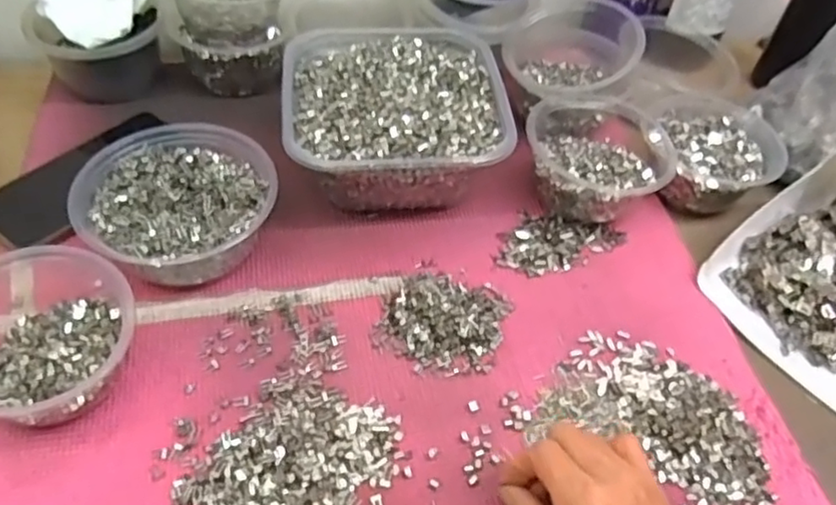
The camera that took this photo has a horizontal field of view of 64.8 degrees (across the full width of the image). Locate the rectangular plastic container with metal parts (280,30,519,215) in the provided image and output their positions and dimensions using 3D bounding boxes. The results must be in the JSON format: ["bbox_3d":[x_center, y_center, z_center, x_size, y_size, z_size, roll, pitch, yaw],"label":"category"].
[{"bbox_3d":[-0.020,-0.111,0.546,0.168,0.079,0.173,-2,49,-7],"label":"rectangular plastic container with metal parts"}]

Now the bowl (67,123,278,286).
[{"bbox_3d":[-0.175,-0.032,0.485,0.126,0.057,0.132,3,49,-3],"label":"bowl"}]

